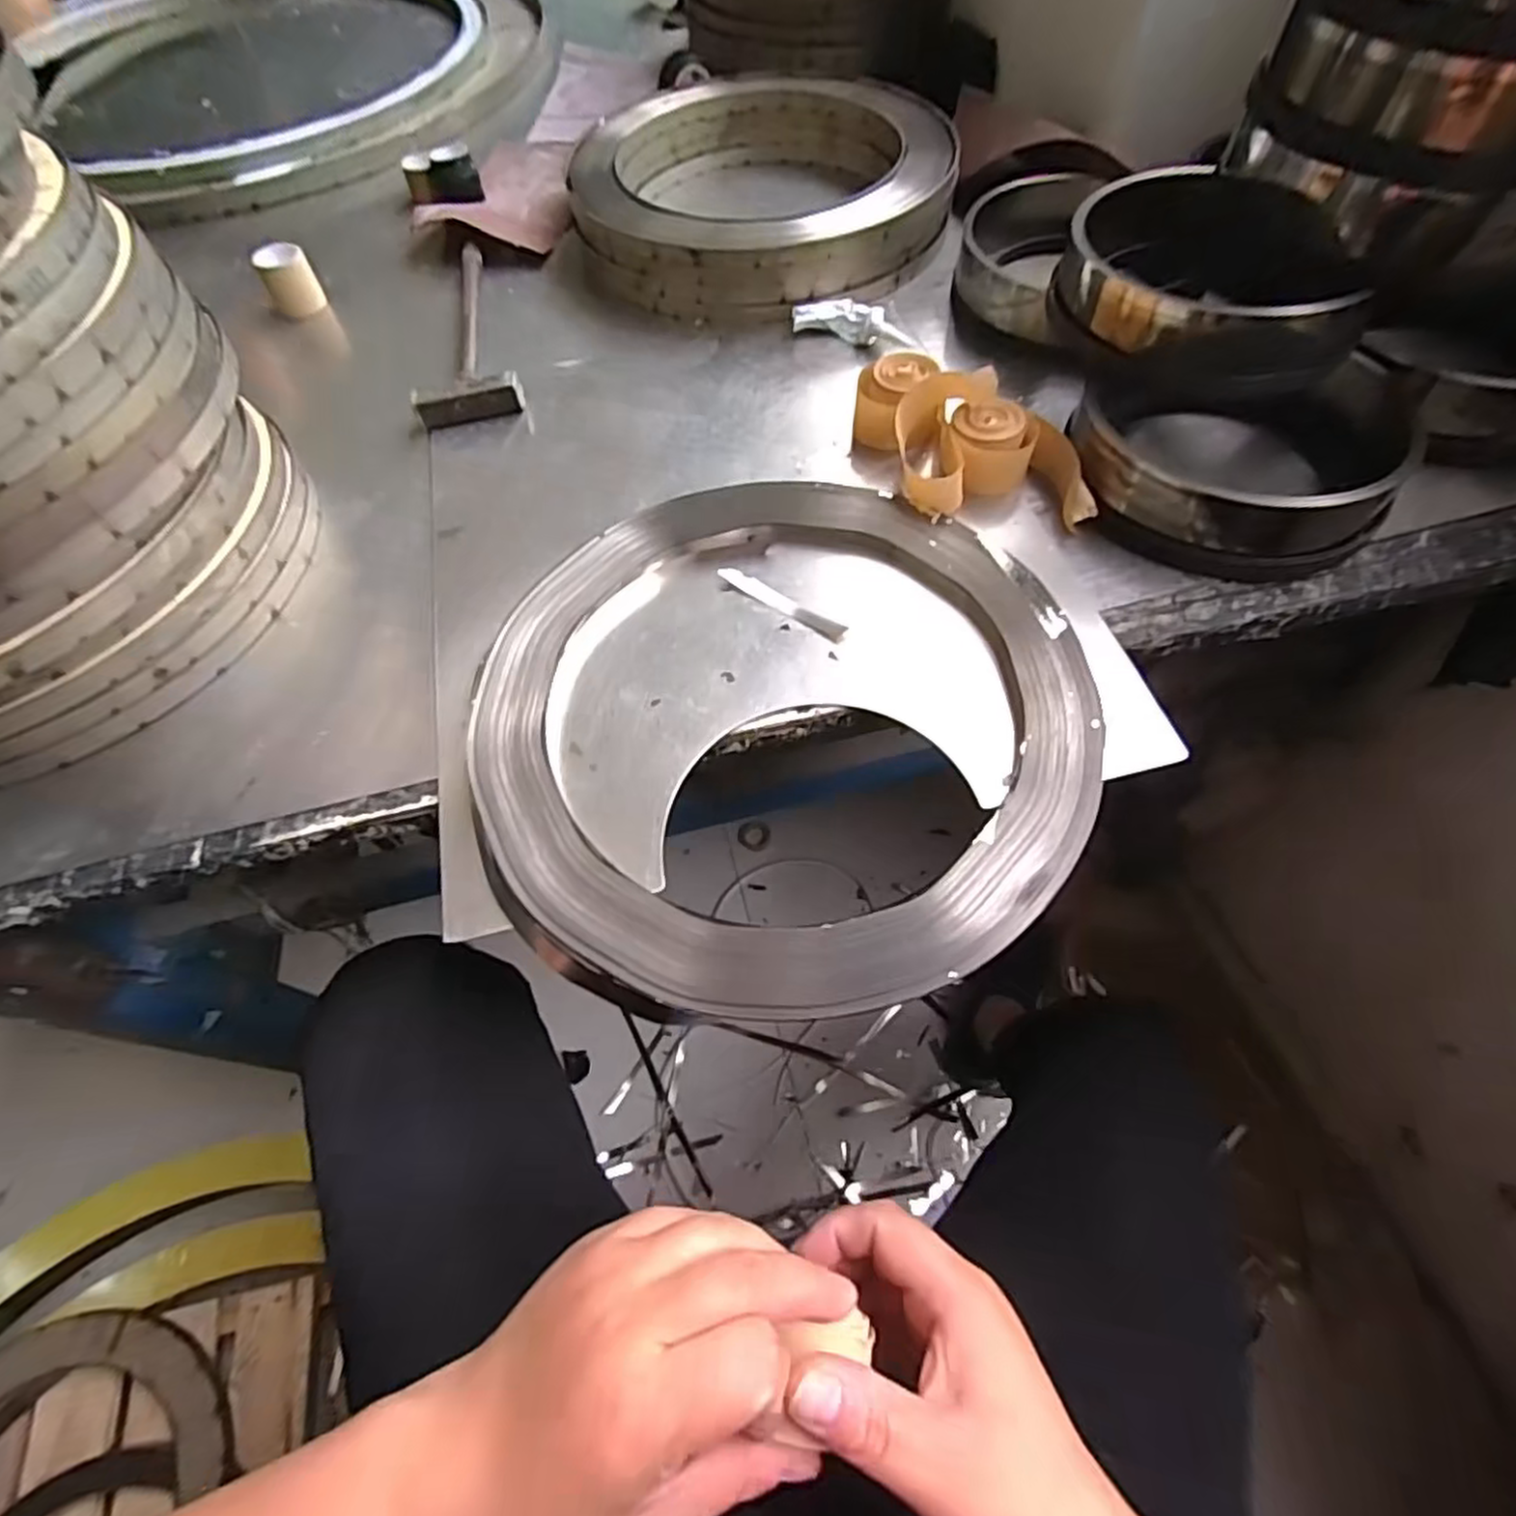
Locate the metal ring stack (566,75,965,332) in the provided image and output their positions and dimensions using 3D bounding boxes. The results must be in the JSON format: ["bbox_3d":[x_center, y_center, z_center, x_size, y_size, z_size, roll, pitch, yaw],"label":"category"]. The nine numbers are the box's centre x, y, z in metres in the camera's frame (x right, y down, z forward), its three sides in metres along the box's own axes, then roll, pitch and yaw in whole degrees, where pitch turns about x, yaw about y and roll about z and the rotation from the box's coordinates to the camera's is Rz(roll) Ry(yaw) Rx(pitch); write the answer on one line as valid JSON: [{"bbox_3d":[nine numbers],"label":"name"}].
[{"bbox_3d":[0.004,-0.482,0.618,0.302,0.058,0.287,4,59,5],"label":"metal ring stack"}]

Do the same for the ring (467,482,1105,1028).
[{"bbox_3d":[0.012,-0.032,0.377,0.309,0.013,0.312,-1,59,2],"label":"ring"}]

